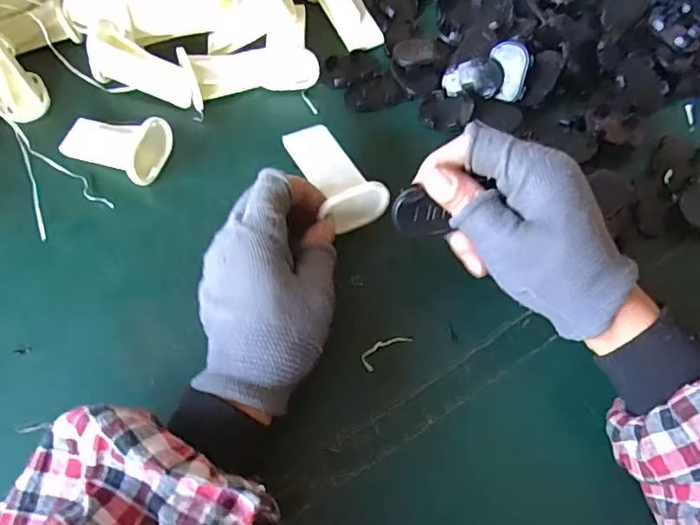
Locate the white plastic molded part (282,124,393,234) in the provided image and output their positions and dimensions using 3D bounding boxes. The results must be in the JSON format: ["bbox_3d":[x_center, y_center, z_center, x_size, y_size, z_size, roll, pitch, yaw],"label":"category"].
[{"bbox_3d":[-0.012,-0.060,0.347,0.037,0.020,0.087,-29,60,-12],"label":"white plastic molded part"}]

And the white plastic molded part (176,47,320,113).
[{"bbox_3d":[-0.075,-0.146,0.407,0.097,0.031,0.033,-14,66,-5],"label":"white plastic molded part"}]

